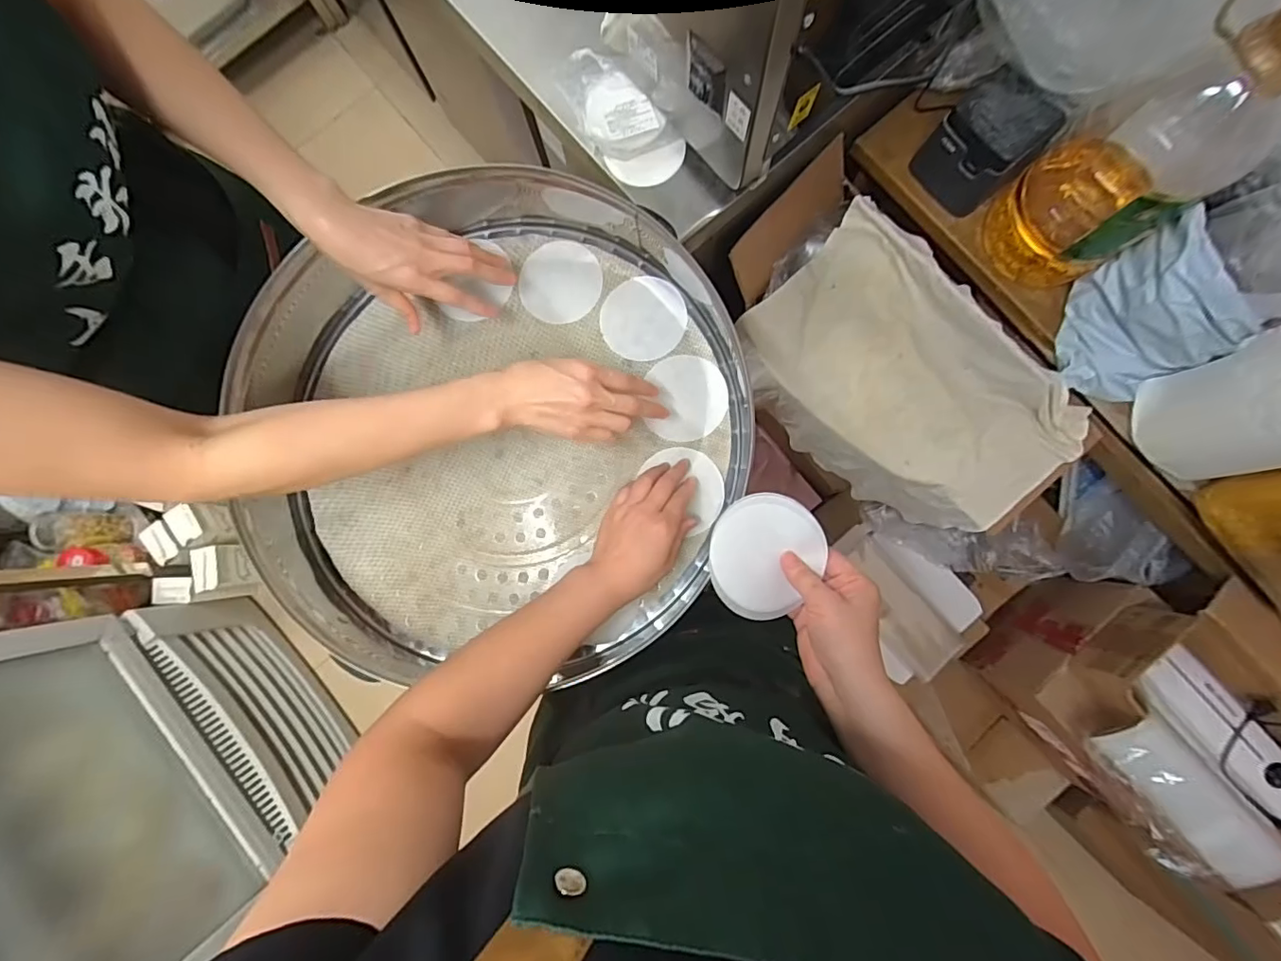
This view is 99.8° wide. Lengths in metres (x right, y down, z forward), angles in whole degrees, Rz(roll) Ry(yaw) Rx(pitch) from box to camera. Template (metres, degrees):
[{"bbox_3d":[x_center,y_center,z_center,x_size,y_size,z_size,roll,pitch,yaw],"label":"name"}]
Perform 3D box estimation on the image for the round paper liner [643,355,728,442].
[{"bbox_3d":[0.053,-0.091,0.597,0.083,0.005,0.092,-1,88,4],"label":"round paper liner"}]

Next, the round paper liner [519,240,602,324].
[{"bbox_3d":[-0.091,-0.228,0.618,0.091,0.005,0.092,0,85,2],"label":"round paper liner"}]

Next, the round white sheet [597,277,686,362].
[{"bbox_3d":[0.003,-0.184,0.607,0.094,0.005,0.091,0,85,2],"label":"round white sheet"}]

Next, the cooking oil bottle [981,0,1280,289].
[{"bbox_3d":[0.540,-0.350,0.600,0.114,0.319,0.151,-31,84,-1],"label":"cooking oil bottle"}]

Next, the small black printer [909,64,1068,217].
[{"bbox_3d":[0.453,-0.445,0.721,0.101,0.128,0.115,-38,84,-2],"label":"small black printer"}]

